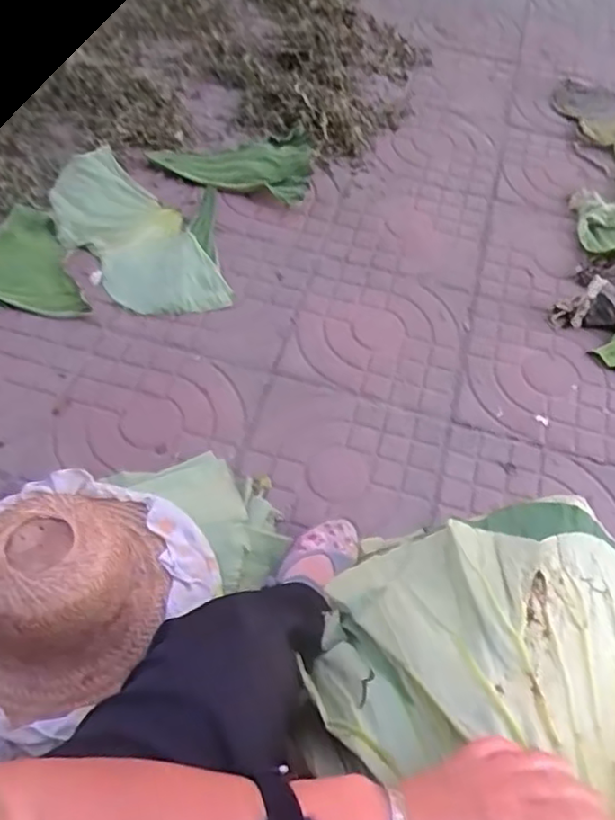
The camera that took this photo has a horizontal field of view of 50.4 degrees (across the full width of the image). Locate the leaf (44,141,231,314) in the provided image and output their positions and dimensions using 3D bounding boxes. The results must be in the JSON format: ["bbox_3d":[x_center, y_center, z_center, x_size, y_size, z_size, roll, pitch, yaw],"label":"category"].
[{"bbox_3d":[-0.321,-0.318,1.189,0.217,0.102,0.404,-25,62,-18],"label":"leaf"}]

